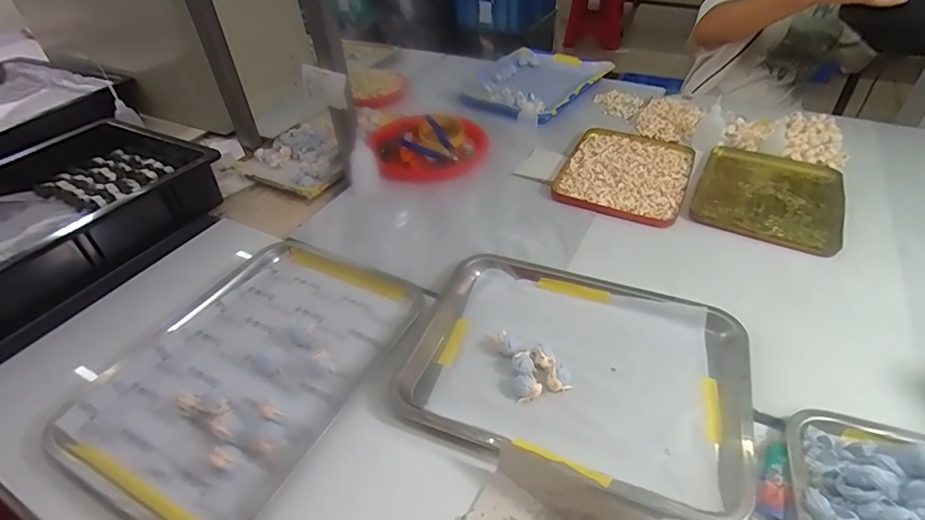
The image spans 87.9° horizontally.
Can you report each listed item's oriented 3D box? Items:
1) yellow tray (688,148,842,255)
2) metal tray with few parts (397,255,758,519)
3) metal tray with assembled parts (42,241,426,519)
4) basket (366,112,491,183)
[{"bbox_3d":[0.492,-0.104,0.771,0.201,0.015,0.258,20,46,24],"label":"yellow tray"},{"bbox_3d":[0.126,0.111,0.537,0.346,0.031,0.265,14,43,18],"label":"metal tray with few parts"},{"bbox_3d":[-0.235,0.107,0.546,0.264,0.022,0.357,20,46,24],"label":"metal tray with assembled parts"},{"bbox_3d":[-0.057,-0.217,0.901,0.219,0.034,0.218,-2,41,1],"label":"basket"}]

